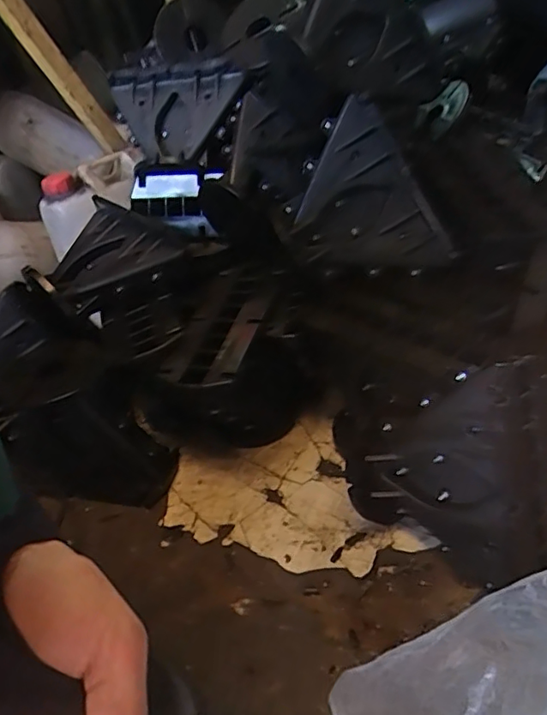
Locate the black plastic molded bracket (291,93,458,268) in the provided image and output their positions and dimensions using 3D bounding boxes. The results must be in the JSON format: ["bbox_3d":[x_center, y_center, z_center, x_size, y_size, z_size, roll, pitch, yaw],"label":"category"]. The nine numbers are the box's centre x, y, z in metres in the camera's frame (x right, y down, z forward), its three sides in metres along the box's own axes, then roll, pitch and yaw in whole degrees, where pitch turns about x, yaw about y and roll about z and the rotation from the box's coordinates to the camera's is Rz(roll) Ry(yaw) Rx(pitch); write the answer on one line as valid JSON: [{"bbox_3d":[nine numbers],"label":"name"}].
[{"bbox_3d":[0.095,-0.168,0.646,0.138,0.190,0.034,-26,17,31],"label":"black plastic molded bracket"}]

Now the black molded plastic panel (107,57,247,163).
[{"bbox_3d":[-0.153,-0.366,0.830,0.200,0.152,0.040,19,2,14],"label":"black molded plastic panel"}]

